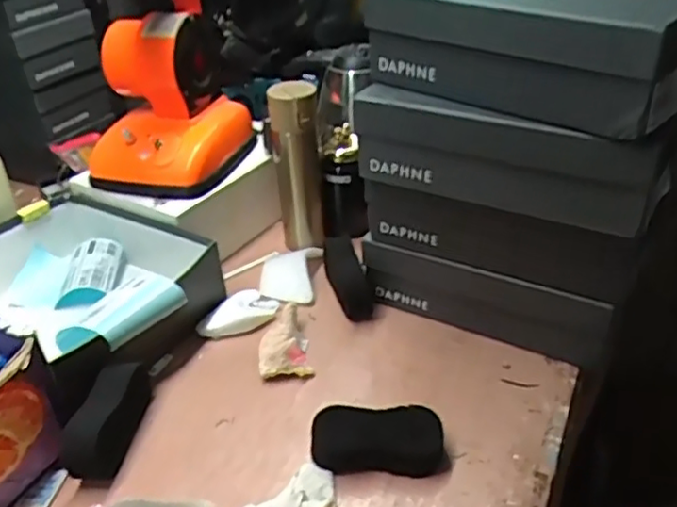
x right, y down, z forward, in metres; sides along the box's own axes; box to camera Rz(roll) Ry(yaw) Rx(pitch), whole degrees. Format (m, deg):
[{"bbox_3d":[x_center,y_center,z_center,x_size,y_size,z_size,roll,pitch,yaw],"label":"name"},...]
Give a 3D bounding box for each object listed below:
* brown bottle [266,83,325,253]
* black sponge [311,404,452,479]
[{"bbox_3d":[-0.053,-0.115,0.896,0.063,0.247,0.056,-7,34,-5],"label":"brown bottle"},{"bbox_3d":[0.039,0.182,0.641,0.128,0.032,0.056,1,34,6],"label":"black sponge"}]

